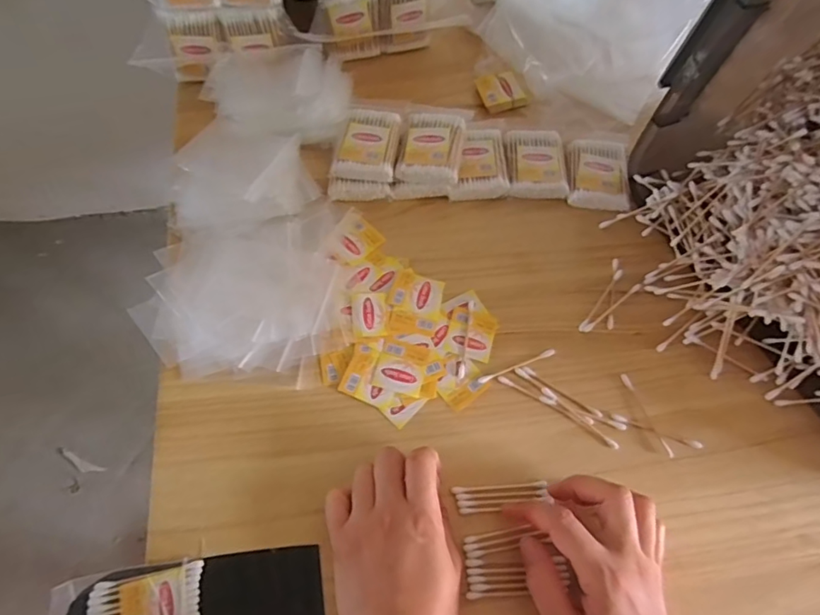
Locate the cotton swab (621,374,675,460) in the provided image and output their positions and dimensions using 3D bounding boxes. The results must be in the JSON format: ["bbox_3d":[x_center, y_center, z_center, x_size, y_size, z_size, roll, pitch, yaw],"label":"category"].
[{"bbox_3d":[0.192,0.087,0.414,0.006,0.004,0.072,-18,67,-12],"label":"cotton swab"}]

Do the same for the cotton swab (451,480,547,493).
[{"bbox_3d":[0.068,0.136,0.385,0.071,0.004,0.005,-2,65,-5],"label":"cotton swab"}]

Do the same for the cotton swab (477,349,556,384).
[{"bbox_3d":[0.090,0.049,0.427,0.070,0.004,0.005,-19,67,-12],"label":"cotton swab"}]

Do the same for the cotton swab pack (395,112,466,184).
[{"bbox_3d":[0.020,-0.149,0.492,0.059,0.034,0.074,10,64,1],"label":"cotton swab pack"}]

